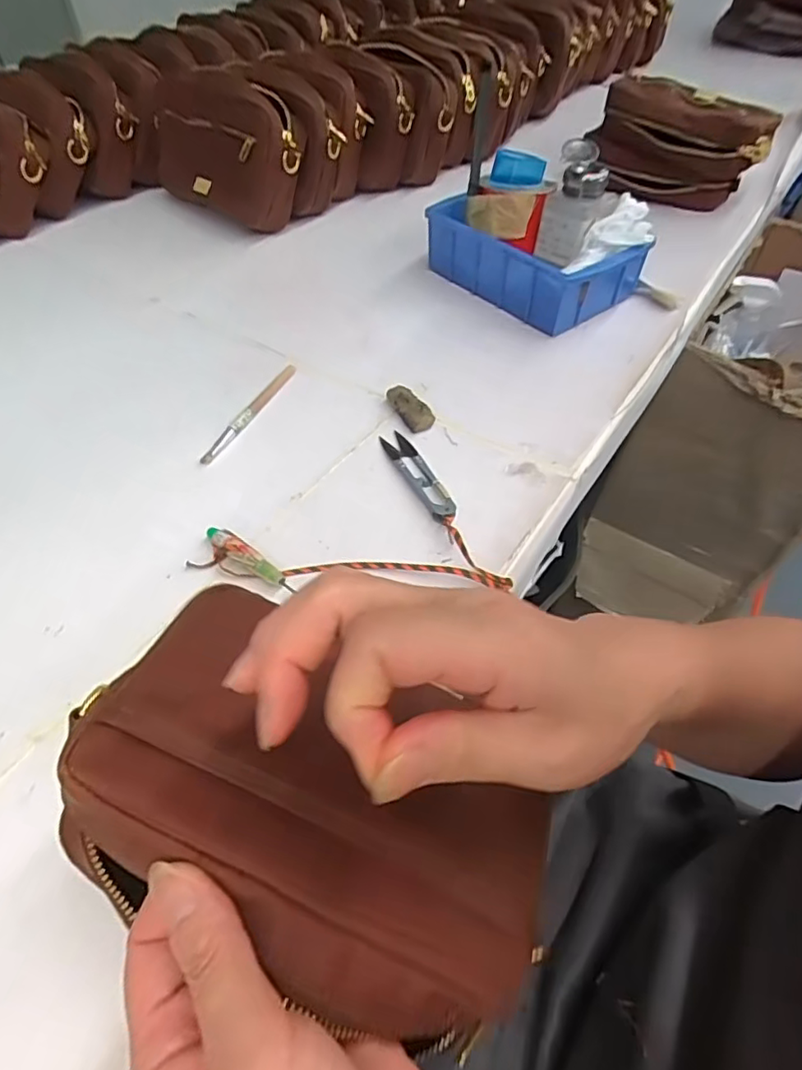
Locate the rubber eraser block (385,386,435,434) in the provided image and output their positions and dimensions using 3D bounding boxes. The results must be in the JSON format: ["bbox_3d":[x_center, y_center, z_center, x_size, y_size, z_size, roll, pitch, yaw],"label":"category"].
[{"bbox_3d":[0.008,-0.104,0.489,0.023,0.011,0.051,-22,53,-17],"label":"rubber eraser block"}]

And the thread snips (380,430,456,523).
[{"bbox_3d":[0.012,-0.047,0.442,0.022,0.006,0.099,-18,52,-14],"label":"thread snips"}]

